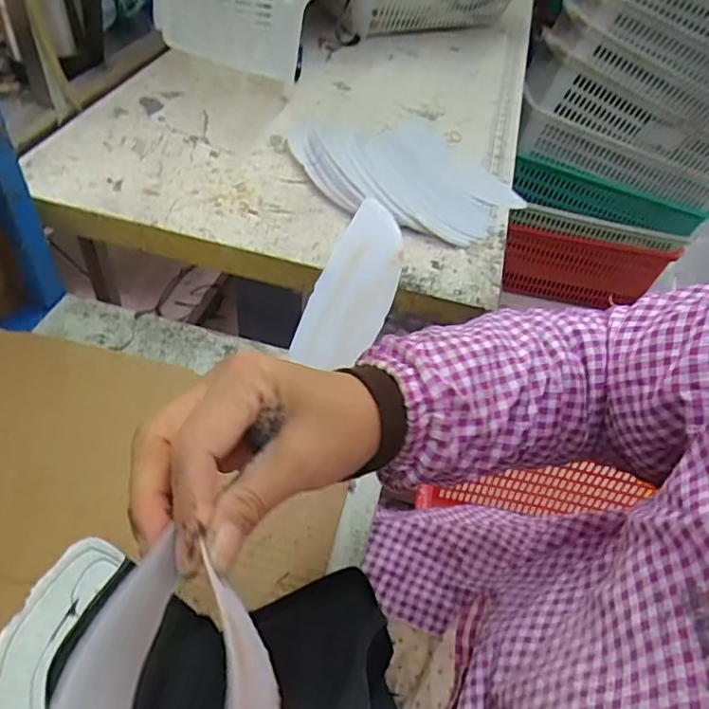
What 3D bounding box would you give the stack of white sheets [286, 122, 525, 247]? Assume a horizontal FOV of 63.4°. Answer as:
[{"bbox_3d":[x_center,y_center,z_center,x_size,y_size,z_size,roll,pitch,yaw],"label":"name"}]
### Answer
[{"bbox_3d":[0.053,-0.235,0.682,0.226,0.026,0.292,-31,58,-30],"label":"stack of white sheets"}]

